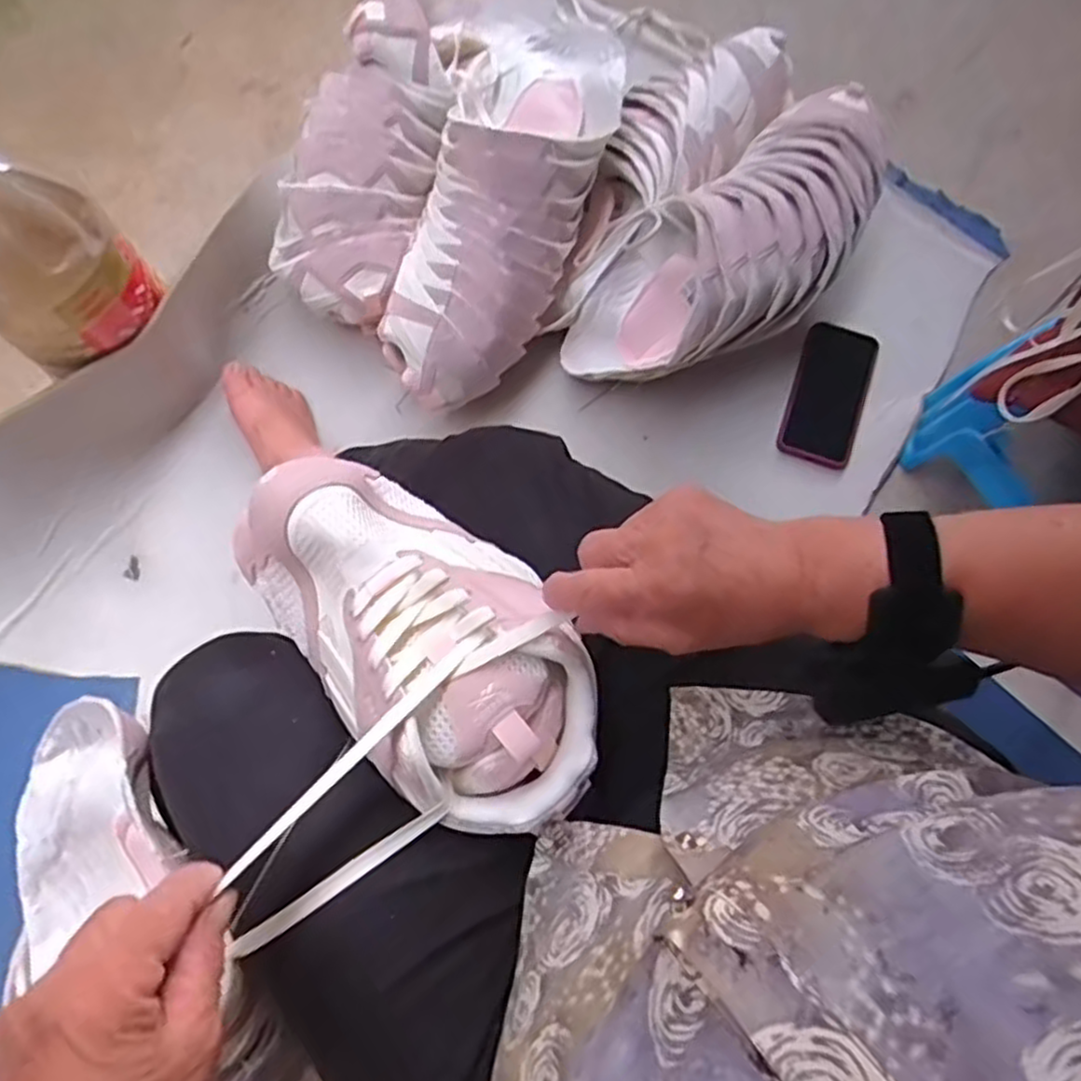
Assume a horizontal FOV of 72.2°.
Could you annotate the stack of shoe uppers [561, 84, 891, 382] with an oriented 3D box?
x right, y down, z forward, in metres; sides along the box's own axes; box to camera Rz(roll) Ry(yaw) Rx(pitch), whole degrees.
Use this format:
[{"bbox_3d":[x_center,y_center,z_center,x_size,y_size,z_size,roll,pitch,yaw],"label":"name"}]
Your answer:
[{"bbox_3d":[0.208,-0.298,0.773,0.374,0.135,0.168,-42,83,-11],"label":"stack of shoe uppers"}]

